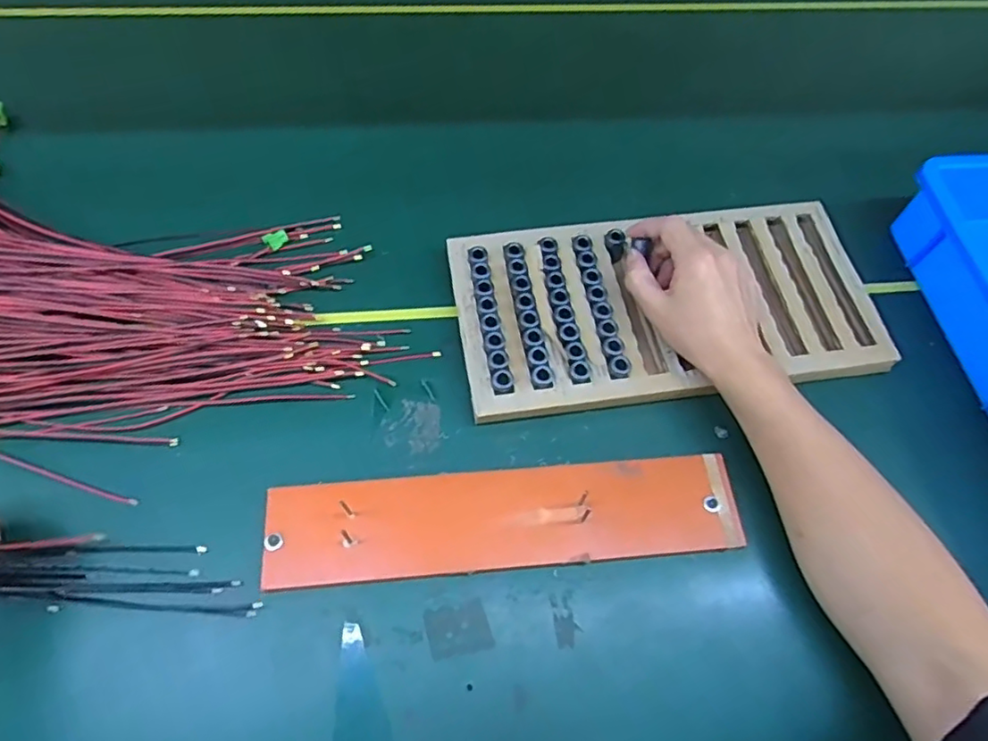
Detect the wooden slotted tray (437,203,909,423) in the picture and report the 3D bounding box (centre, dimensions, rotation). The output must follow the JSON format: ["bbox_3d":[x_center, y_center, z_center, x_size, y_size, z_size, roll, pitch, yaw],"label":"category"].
[{"bbox_3d":[0.148,-0.057,0.535,0.356,0.035,0.174,-6,64,-6],"label":"wooden slotted tray"}]

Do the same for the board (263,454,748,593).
[{"bbox_3d":[0.010,0.110,0.451,0.341,0.015,0.069,-4,63,-5],"label":"board"}]

